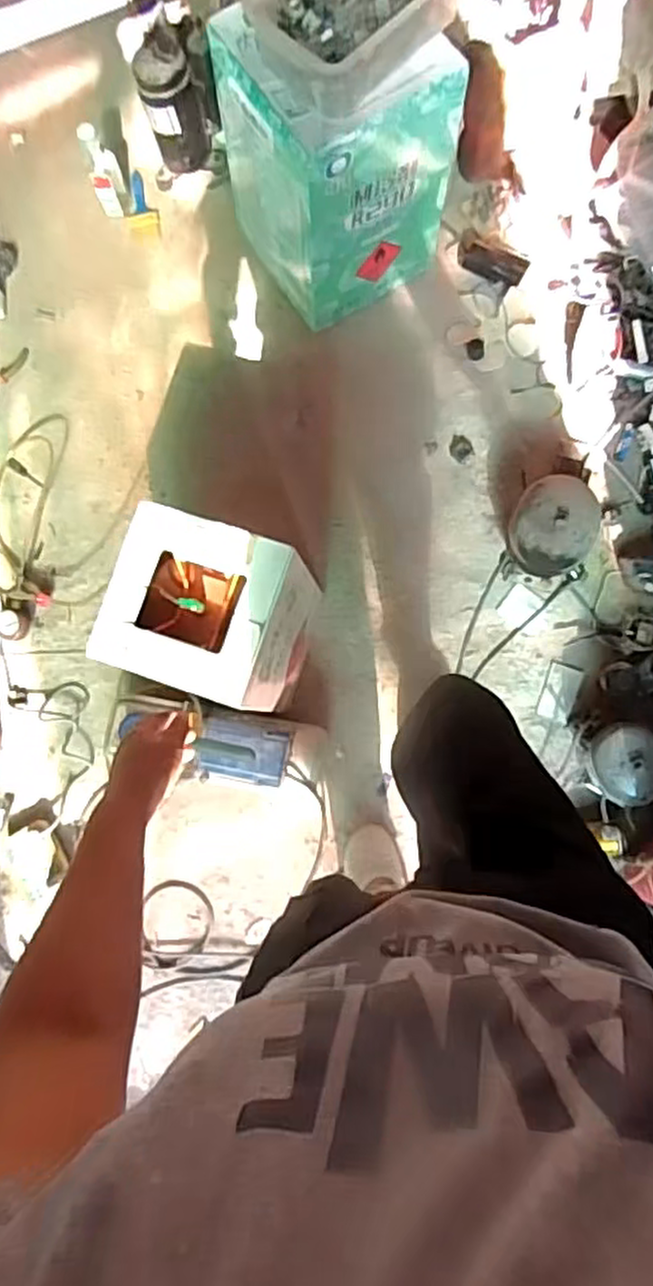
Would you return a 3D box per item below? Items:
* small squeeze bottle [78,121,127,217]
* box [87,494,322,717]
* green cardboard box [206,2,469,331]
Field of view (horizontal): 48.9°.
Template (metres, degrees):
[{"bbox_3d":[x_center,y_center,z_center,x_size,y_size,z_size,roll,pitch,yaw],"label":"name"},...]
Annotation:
[{"bbox_3d":[-0.475,-1.001,1.536,0.068,0.200,0.055,-24,80,-1],"label":"small squeeze bottle"},{"bbox_3d":[-0.181,-0.029,1.248,0.256,0.430,0.244,19,82,6],"label":"box"},{"bbox_3d":[0.015,-0.890,1.338,0.322,0.484,0.314,-34,80,-3],"label":"green cardboard box"}]

